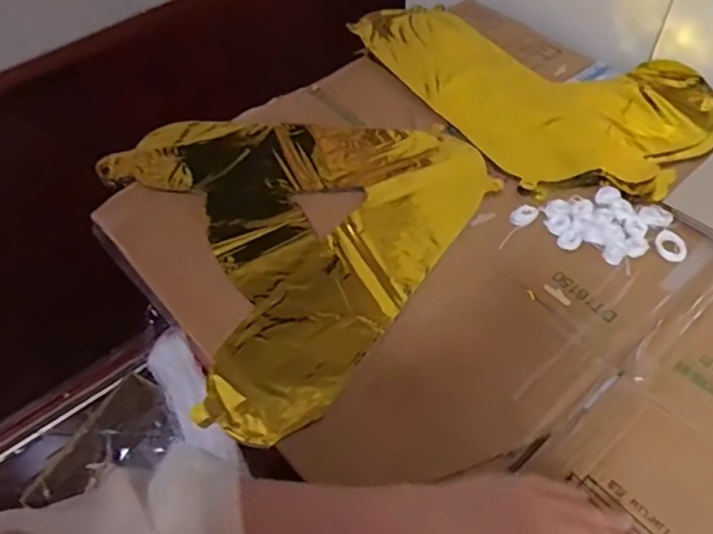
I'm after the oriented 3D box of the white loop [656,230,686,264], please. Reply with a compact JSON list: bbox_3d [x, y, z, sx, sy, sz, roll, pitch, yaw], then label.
[{"bbox_3d":[0.284,-0.018,0.545,0.028,0.004,0.030,29,60,22],"label":"white loop"}]

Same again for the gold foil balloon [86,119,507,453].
[{"bbox_3d":[-0.095,-0.052,0.598,0.351,0.023,0.353,29,60,22],"label":"gold foil balloon"}]

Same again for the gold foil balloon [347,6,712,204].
[{"bbox_3d":[0.192,-0.224,0.690,0.235,0.023,0.413,-29,57,-18],"label":"gold foil balloon"}]

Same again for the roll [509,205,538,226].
[{"bbox_3d":[0.159,-0.049,0.575,0.025,0.008,0.018,-20,55,-12],"label":"roll"}]

